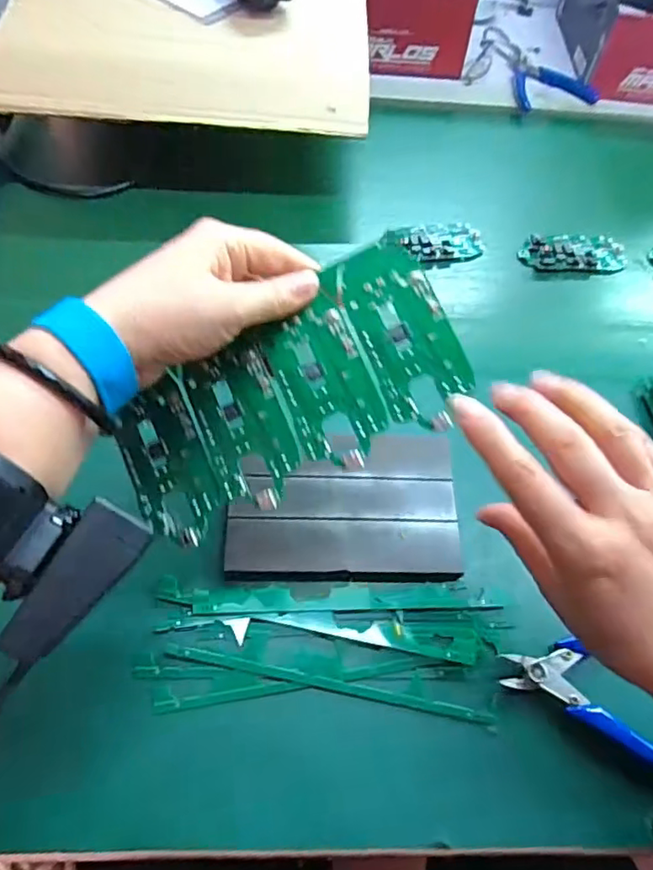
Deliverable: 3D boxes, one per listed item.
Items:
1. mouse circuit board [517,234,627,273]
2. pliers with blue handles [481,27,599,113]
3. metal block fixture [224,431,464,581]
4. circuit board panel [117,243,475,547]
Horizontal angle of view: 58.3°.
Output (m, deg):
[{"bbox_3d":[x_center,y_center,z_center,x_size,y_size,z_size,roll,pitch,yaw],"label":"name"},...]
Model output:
[{"bbox_3d":[0.232,-0.173,0.552,0.100,0.013,0.047,-1,58,-5],"label":"mouse circuit board"},{"bbox_3d":[0.252,-0.463,0.729,0.096,0.012,0.185,-14,60,-13],"label":"pliers with blue handles"},{"bbox_3d":[0.011,0.047,0.380,0.147,0.020,0.092,0,58,-5],"label":"metal block fixture"},{"bbox_3d":[-0.022,-0.020,0.308,0.186,0.008,0.095,-26,79,6],"label":"circuit board panel"}]

